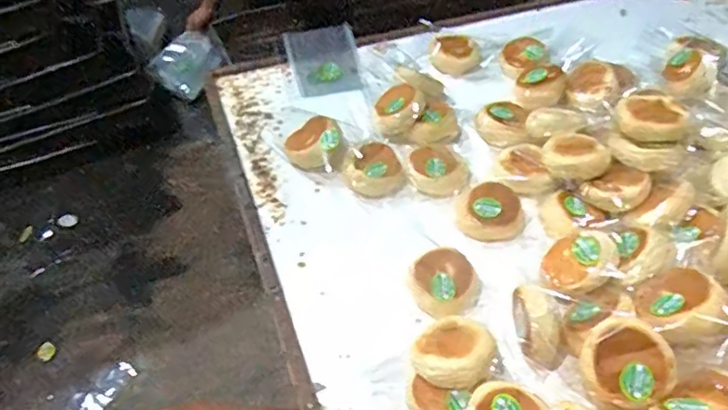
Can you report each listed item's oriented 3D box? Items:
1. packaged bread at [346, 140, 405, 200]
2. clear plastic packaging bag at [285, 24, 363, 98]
[{"bbox_3d":[0.017,-0.055,0.868,0.095,0.043,0.085,2,47,4],"label":"packaged bread"},{"bbox_3d":[-0.077,-0.282,1.083,0.126,0.016,0.222,-7,47,-5],"label":"clear plastic packaging bag"}]

